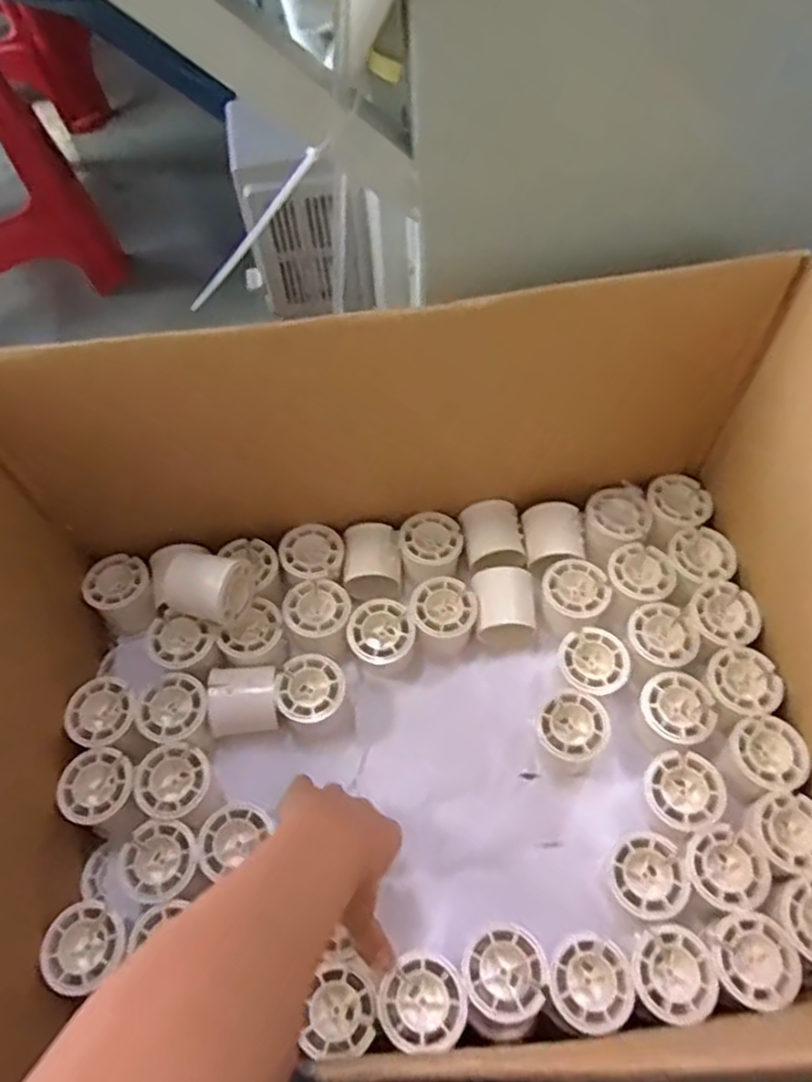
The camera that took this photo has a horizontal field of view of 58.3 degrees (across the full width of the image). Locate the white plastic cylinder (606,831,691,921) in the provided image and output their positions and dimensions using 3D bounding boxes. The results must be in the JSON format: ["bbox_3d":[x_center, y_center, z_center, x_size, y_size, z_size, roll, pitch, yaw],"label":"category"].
[{"bbox_3d":[0.169,0.242,0.522,0.050,0.052,0.054,0,60,0],"label":"white plastic cylinder"}]

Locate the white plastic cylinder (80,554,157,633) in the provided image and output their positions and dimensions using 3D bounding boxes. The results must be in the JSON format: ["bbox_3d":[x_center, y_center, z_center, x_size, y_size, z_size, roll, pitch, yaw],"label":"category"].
[{"bbox_3d":[-0.251,0.048,0.653,0.053,0.053,0.054,0,60,0],"label":"white plastic cylinder"}]

